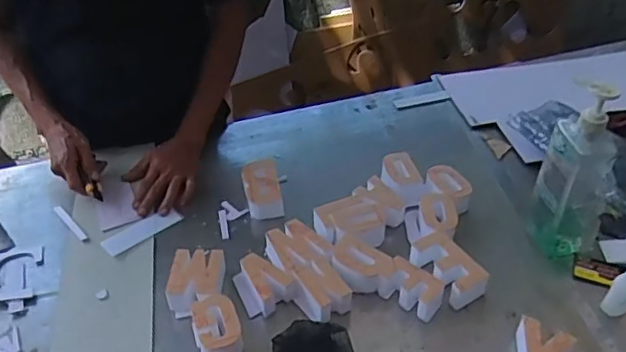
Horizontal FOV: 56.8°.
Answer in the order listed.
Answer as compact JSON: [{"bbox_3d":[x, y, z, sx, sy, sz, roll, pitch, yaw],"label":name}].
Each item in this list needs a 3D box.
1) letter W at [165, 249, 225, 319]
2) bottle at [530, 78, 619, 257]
[{"bbox_3d":[-0.170,0.155,0.851,0.075,0.046,0.099,0,40,1],"label":"letter W"},{"bbox_3d":[0.378,0.003,0.833,0.097,0.278,0.061,17,44,21],"label":"bottle"}]

